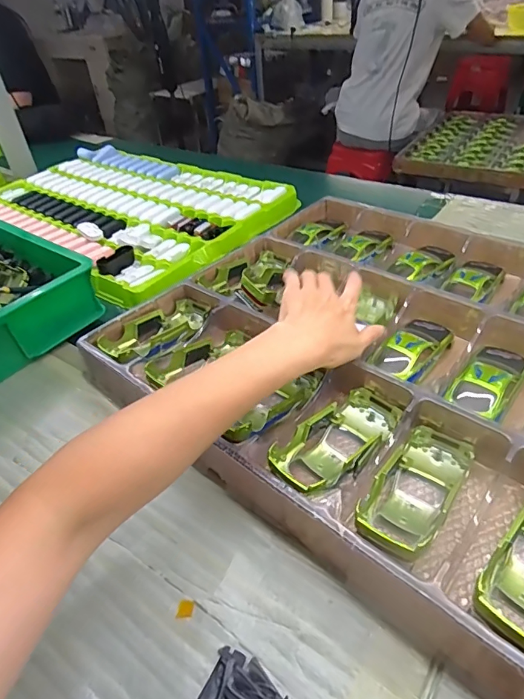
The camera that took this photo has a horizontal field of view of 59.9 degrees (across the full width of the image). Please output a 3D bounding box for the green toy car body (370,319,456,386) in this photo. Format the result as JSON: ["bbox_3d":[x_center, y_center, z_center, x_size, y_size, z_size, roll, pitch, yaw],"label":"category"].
[{"bbox_3d":[0.158,-0.004,0.472,0.050,0.024,0.100,26,49,31],"label":"green toy car body"}]

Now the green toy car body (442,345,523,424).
[{"bbox_3d":[0.217,0.026,0.430,0.050,0.027,0.100,27,50,33],"label":"green toy car body"}]

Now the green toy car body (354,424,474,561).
[{"bbox_3d":[0.121,0.106,0.354,0.051,0.033,0.120,25,49,31],"label":"green toy car body"}]

